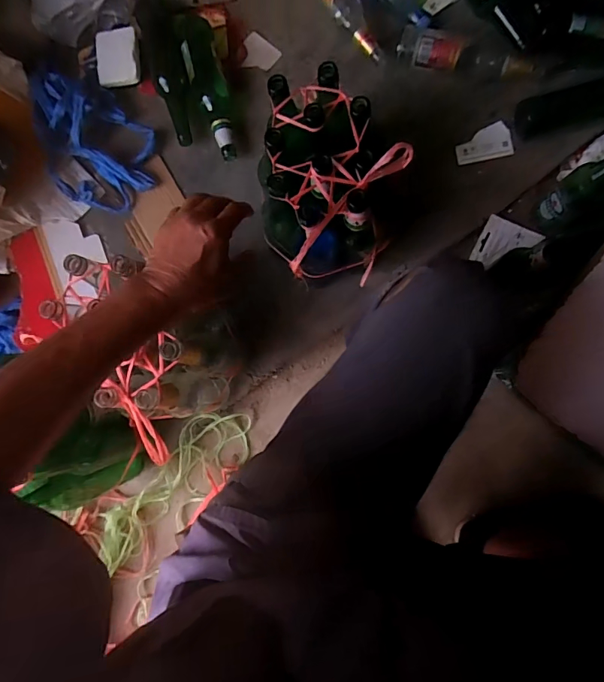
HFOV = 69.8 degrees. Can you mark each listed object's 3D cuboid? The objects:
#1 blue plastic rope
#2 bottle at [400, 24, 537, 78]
[{"bbox_3d":[-0.407,-0.375,0.813,0.270,0.068,0.207,21,89,5],"label":"blue plastic rope"},{"bbox_3d":[0.290,-0.503,0.775,0.238,0.058,0.077,20,89,5],"label":"bottle"}]

